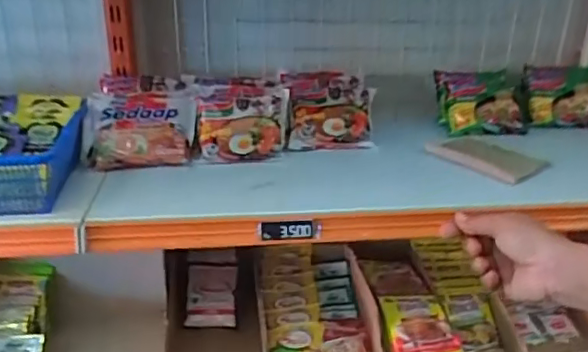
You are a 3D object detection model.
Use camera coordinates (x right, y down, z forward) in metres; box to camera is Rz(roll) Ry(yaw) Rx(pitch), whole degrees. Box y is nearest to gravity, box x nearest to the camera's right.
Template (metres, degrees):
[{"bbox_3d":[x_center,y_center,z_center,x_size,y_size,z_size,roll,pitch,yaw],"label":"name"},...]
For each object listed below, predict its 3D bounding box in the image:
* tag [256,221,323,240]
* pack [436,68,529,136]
[{"bbox_3d":[-0.006,0.069,0.718,0.082,0.026,0.007,-3,25,-8],"label":"tag"},{"bbox_3d":[0.346,-0.133,1.035,0.150,0.047,0.147,-2,61,-14],"label":"pack"}]

